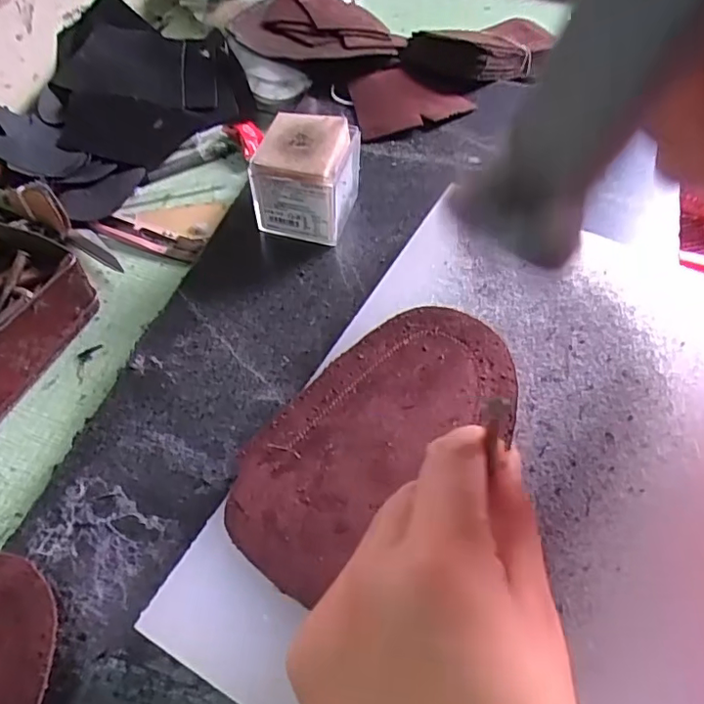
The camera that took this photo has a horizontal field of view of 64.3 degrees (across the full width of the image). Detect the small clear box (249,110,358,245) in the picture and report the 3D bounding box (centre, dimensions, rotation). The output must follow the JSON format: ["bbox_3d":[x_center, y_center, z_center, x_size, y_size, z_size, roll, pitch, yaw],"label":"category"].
[{"bbox_3d":[-0.029,-0.110,0.356,0.056,0.062,0.052,11,56,6],"label":"small clear box"}]

